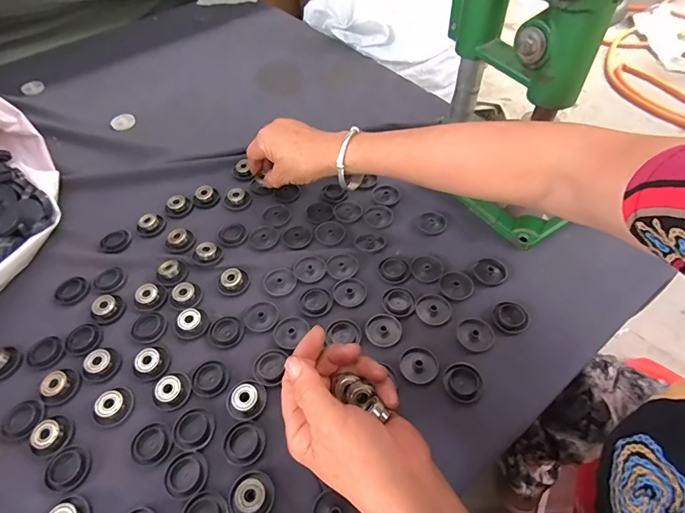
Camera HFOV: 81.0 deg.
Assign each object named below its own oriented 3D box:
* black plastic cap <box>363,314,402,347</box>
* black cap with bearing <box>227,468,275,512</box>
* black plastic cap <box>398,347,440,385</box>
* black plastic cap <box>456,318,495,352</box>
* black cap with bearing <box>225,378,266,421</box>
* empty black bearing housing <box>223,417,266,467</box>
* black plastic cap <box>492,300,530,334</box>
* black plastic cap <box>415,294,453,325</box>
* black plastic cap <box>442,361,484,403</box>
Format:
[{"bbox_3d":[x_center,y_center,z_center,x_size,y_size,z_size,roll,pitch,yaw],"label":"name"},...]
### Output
[{"bbox_3d":[0.039,0.069,0.380,0.034,0.004,0.034,-1,53,1],"label":"black plastic cap"},{"bbox_3d":[-0.068,0.176,0.297,0.032,0.012,0.033,-1,53,1],"label":"black cap with bearing"},{"bbox_3d":[0.069,0.097,0.358,0.033,0.007,0.030,-1,53,1],"label":"black plastic cap"},{"bbox_3d":[0.124,0.072,0.373,0.033,0.005,0.032,-1,53,1],"label":"black plastic cap"},{"bbox_3d":[-0.083,0.121,0.343,0.033,0.012,0.033,-1,53,1],"label":"black cap with bearing"},{"bbox_3d":[-0.079,0.150,0.323,0.031,0.007,0.033,-1,53,1],"label":"empty black bearing housing"},{"bbox_3d":[0.160,0.057,0.381,0.031,0.004,0.034,-1,53,1],"label":"black plastic cap"},{"bbox_3d":[0.089,0.051,0.392,0.033,0.004,0.033,-1,53,1],"label":"black plastic cap"},{"bbox_3d":[0.105,0.109,0.348,0.033,0.006,0.033,-1,53,1],"label":"black plastic cap"}]

